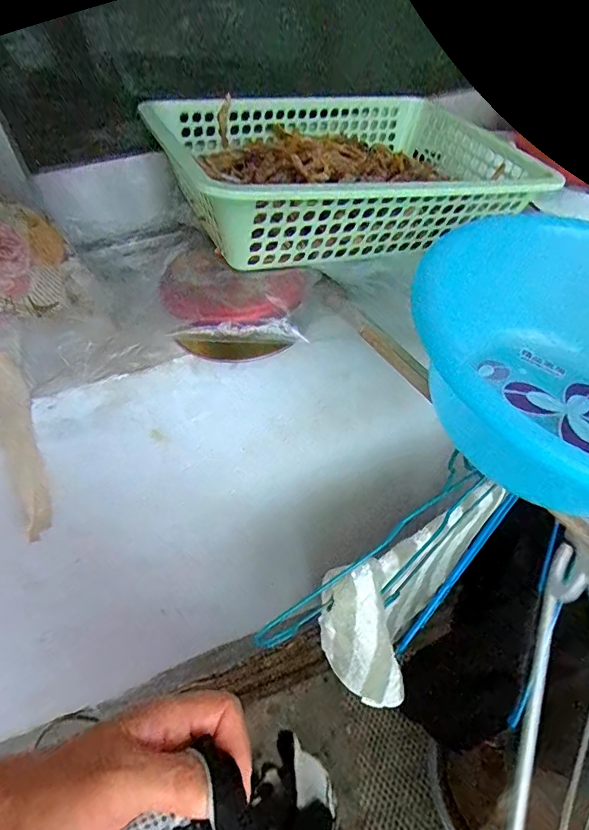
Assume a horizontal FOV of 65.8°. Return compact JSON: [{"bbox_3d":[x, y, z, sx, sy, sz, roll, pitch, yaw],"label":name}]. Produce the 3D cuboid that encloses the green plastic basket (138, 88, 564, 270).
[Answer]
[{"bbox_3d":[0.045,-0.250,0.450,0.316,0.079,0.234,-19,52,-12],"label":"green plastic basket"}]

